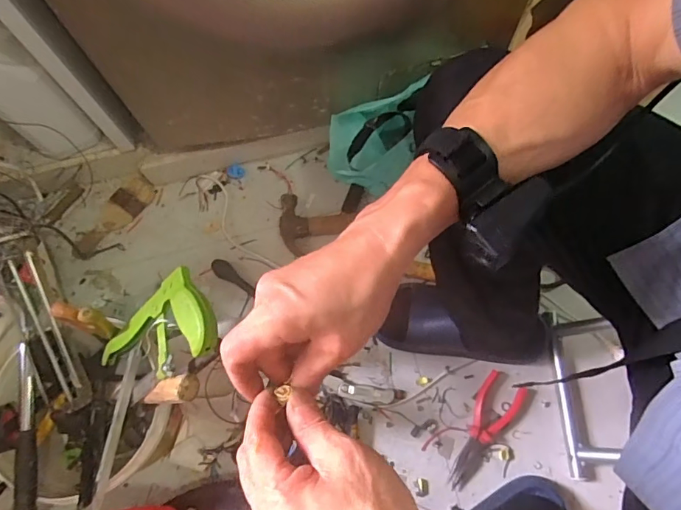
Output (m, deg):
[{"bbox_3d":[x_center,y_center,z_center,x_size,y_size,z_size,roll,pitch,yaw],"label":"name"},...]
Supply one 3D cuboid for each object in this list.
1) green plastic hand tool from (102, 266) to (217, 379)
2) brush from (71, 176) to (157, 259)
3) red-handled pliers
[{"bbox_3d":[-0.228,0.089,0.556,0.263,0.029,0.110,-18,64,43],"label":"green plastic hand tool"},{"bbox_3d":[-0.421,-0.070,0.837,0.056,0.022,0.184,38,76,13],"label":"brush"},{"bbox_3d":[0.223,0.273,0.711,0.069,0.018,0.189,36,76,13],"label":"red-handled pliers"}]

